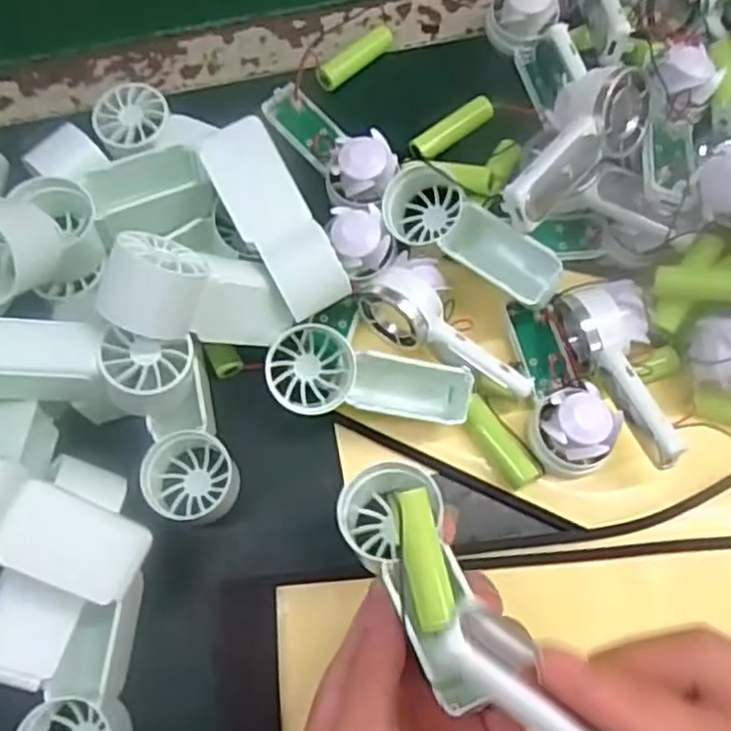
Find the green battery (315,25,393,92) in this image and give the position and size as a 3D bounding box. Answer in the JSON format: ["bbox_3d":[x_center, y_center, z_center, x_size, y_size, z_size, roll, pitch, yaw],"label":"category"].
[{"bbox_3d":[-0.005,-0.178,0.418,0.014,0.014,0.053,43,74,14],"label":"green battery"}]

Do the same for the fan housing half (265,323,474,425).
[{"bbox_3d":[0.002,0.008,0.358,0.099,0.017,0.036,11,72,-9],"label":"fan housing half"}]

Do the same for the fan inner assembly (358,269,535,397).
[{"bbox_3d":[0.038,-0.013,0.354,0.093,0.030,0.028,41,77,12],"label":"fan inner assembly"}]

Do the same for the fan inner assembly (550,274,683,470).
[{"bbox_3d":[0.122,0.003,0.341,0.036,0.036,0.091,-13,72,-4],"label":"fan inner assembly"}]

